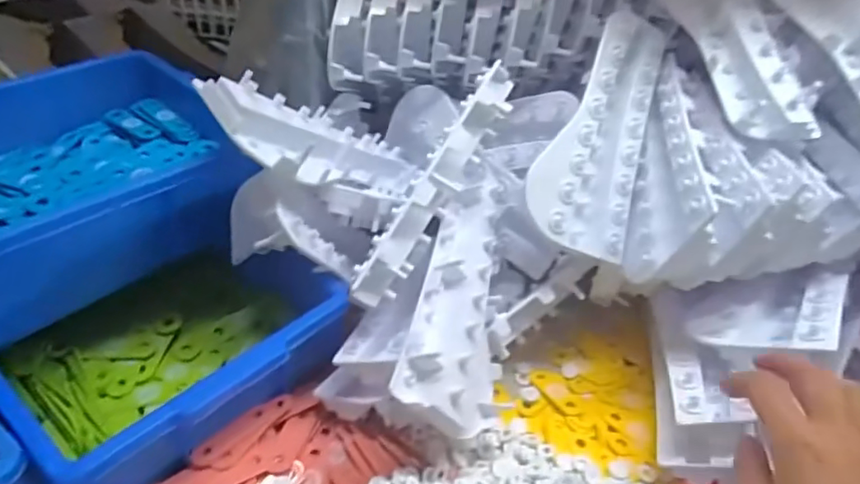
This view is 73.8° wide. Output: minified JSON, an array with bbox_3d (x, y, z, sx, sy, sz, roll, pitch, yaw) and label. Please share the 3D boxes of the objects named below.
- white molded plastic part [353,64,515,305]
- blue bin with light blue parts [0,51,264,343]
[{"bbox_3d":[0.010,-0.047,0.468,0.025,0.049,0.223,27,79,20],"label":"white molded plastic part"},{"bbox_3d":[-0.355,-0.043,0.488,0.250,0.089,0.373,32,45,26],"label":"blue bin with light blue parts"}]

